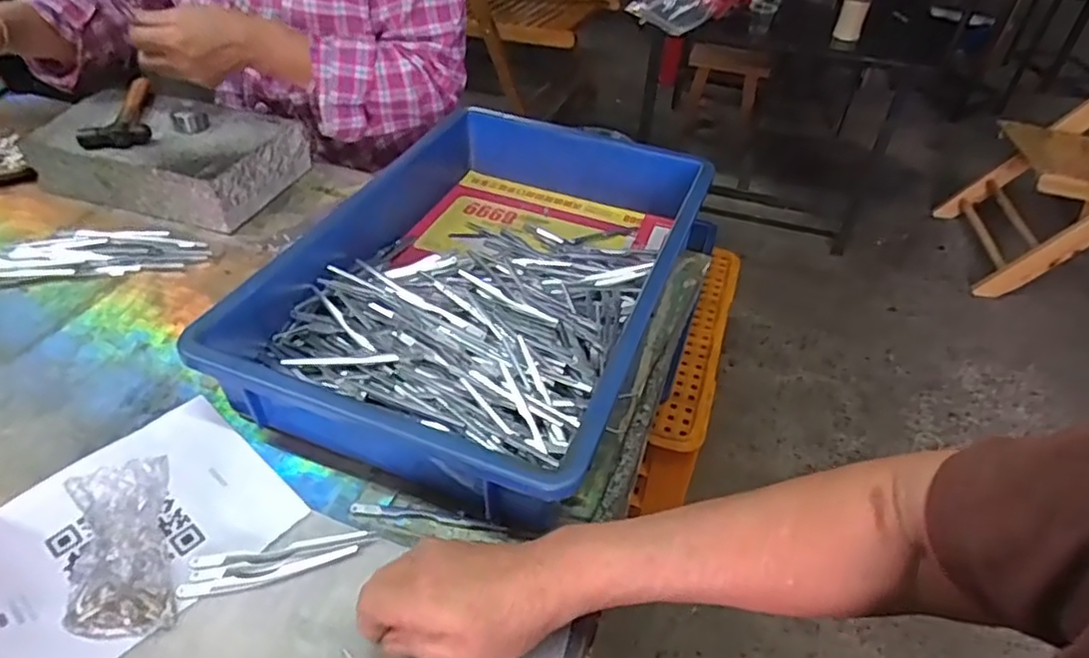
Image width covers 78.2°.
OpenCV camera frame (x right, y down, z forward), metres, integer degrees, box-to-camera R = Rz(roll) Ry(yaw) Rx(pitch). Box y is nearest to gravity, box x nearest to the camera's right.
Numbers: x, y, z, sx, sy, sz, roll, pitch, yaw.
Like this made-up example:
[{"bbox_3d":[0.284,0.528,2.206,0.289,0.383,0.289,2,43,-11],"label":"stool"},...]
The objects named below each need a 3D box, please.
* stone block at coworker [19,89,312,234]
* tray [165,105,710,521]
[{"bbox_3d":[-0.405,-0.190,0.724,0.244,0.065,0.148,12,42,8],"label":"stone block at coworker"},{"bbox_3d":[-0.050,-0.053,0.589,0.295,0.085,0.433,18,43,13],"label":"tray"}]

